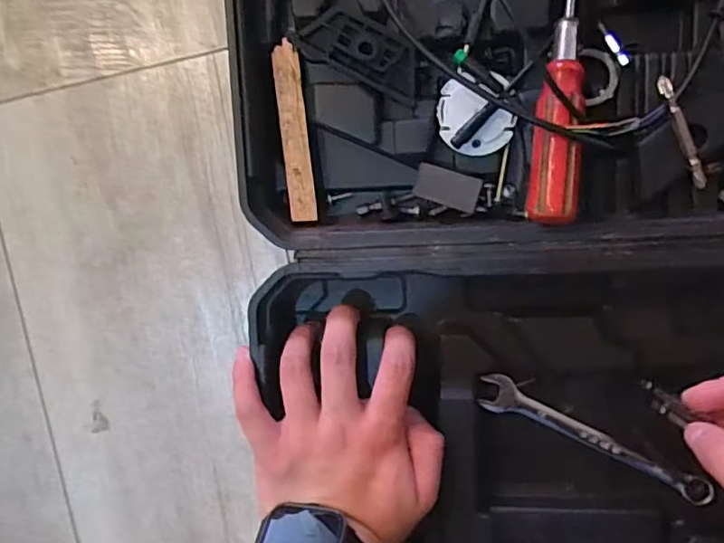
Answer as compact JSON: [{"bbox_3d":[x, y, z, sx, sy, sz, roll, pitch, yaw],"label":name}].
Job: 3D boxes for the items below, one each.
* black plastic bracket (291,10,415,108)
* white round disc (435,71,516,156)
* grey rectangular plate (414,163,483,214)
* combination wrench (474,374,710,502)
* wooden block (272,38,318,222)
[{"bbox_3d":[0.000,-0.129,0.345,0.075,0.009,0.032,28,99,3],"label":"black plastic bracket"},{"bbox_3d":[0.067,-0.092,0.344,0.044,0.010,0.045,1,97,7],"label":"white round disc"},{"bbox_3d":[0.051,-0.051,0.354,0.039,0.004,0.020,20,111,18],"label":"grey rectangular plate"},{"bbox_3d":[0.146,0.109,0.376,0.152,0.013,0.024,27,99,3],"label":"combination wrench"},{"bbox_3d":[-0.041,-0.085,0.361,0.015,0.004,0.106,-5,96,7],"label":"wooden block"}]

